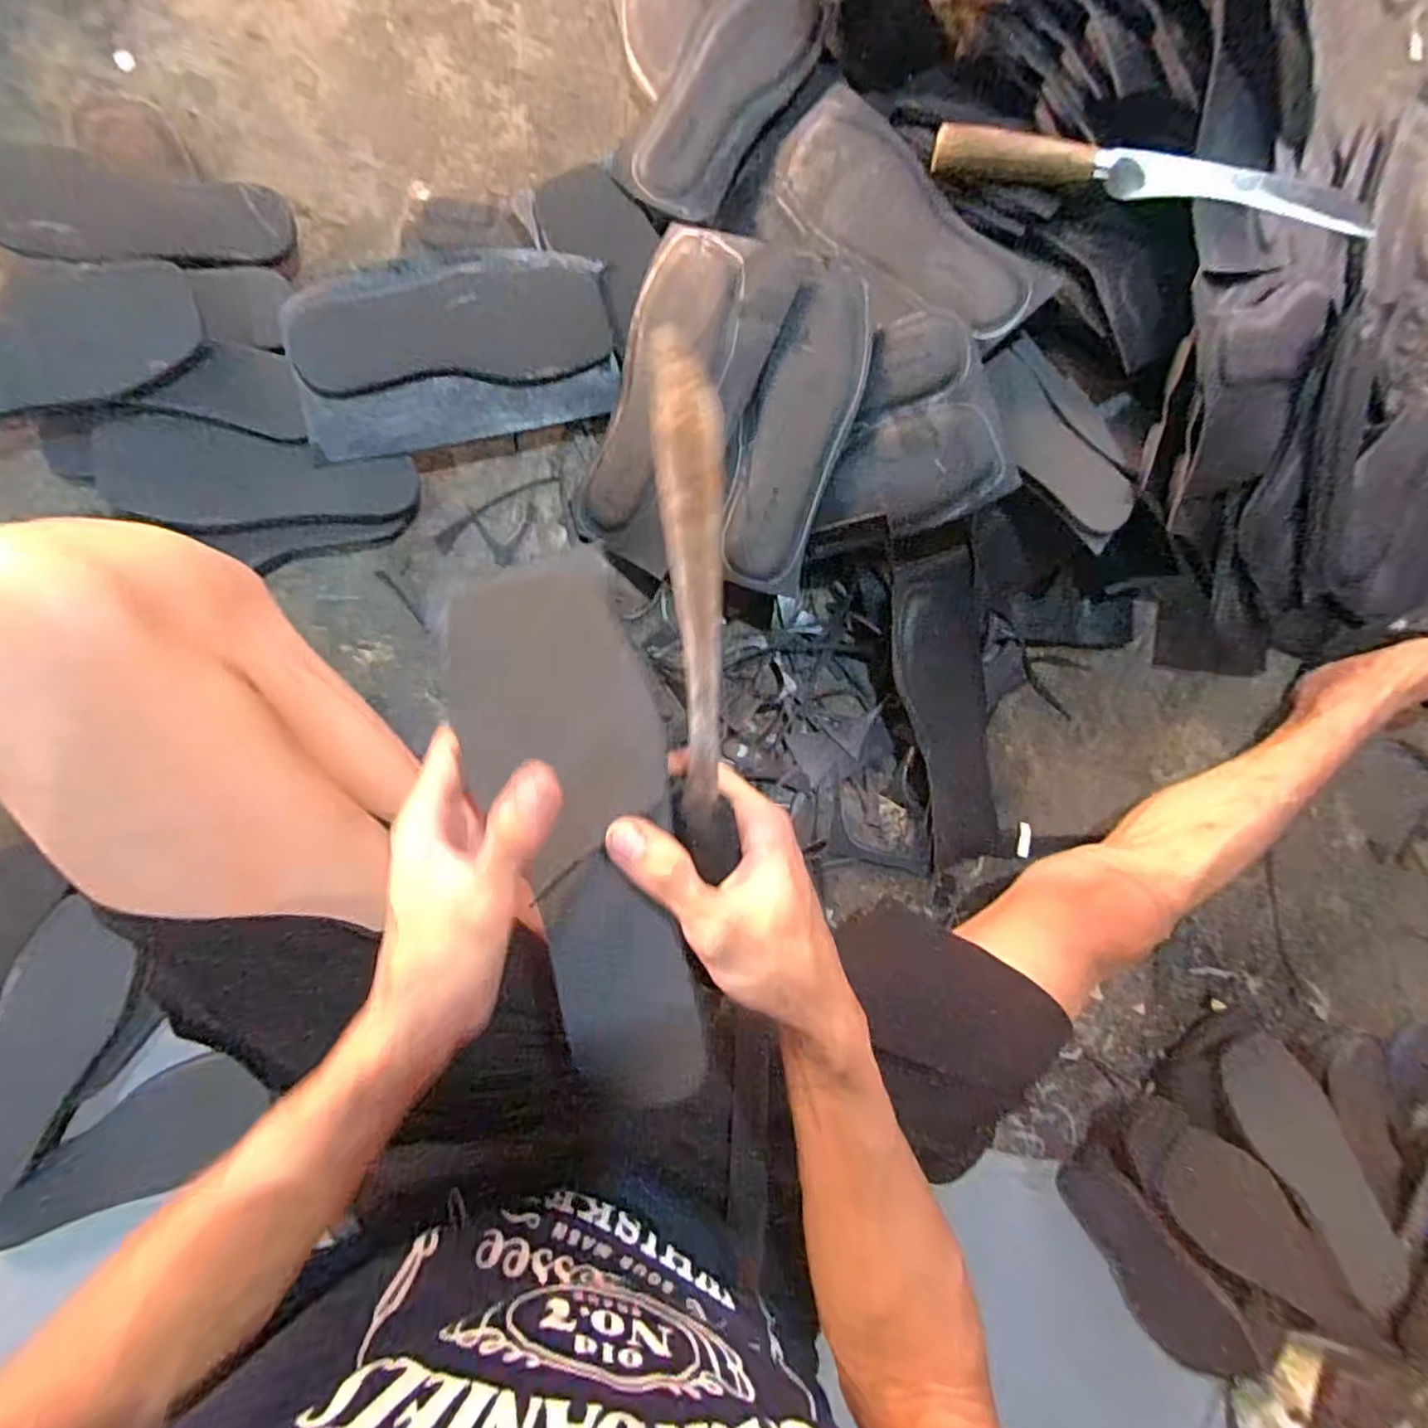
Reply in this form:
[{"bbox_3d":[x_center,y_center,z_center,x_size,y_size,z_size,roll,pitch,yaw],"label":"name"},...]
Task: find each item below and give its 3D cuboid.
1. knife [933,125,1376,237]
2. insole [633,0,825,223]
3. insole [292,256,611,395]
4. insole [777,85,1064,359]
[{"bbox_3d":[0.361,-0.449,0.555,0.346,0.026,0.036,16,89,7],"label":"knife"},{"bbox_3d":[0.011,-0.566,0.602,0.095,0.027,0.262,31,87,-7],"label":"insole"},{"bbox_3d":[-0.220,-0.330,0.566,0.255,0.011,0.088,-13,117,-13],"label":"insole"},{"bbox_3d":[0.168,-0.435,0.592,0.110,0.020,0.279,-41,80,-5],"label":"insole"}]

